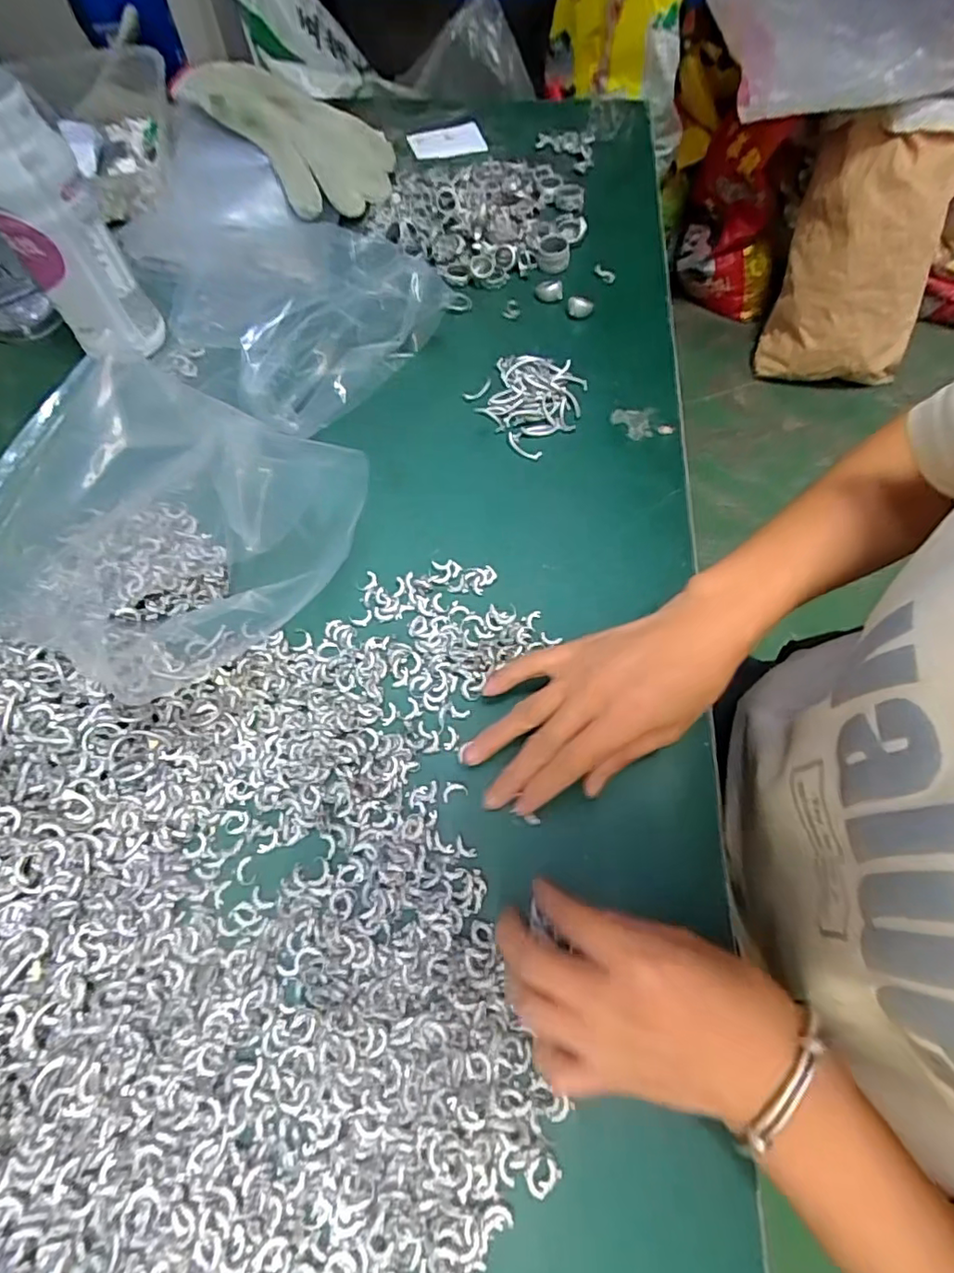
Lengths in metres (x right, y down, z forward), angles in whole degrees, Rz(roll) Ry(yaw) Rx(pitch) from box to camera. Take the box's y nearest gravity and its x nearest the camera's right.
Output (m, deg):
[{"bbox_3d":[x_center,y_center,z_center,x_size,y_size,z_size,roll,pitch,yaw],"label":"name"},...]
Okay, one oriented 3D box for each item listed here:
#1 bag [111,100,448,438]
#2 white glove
[{"bbox_3d":[-0.190,-0.321,0.472,0.207,0.084,0.355,-37,70,-16],"label":"bag"},{"bbox_3d":[-0.162,-0.468,0.534,0.174,0.031,0.128,42,62,-11],"label":"white glove"}]

